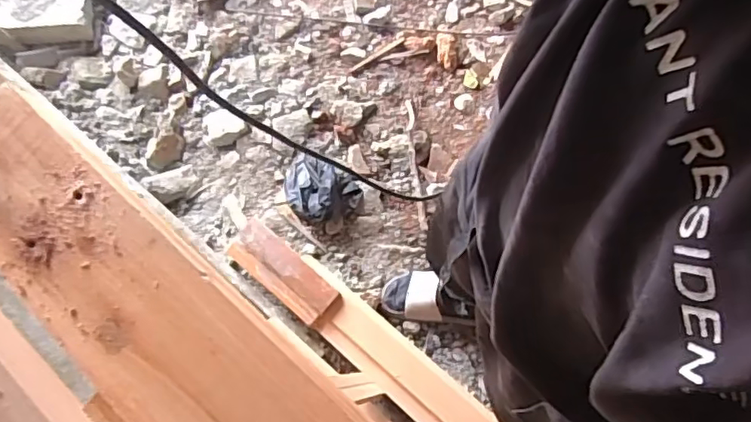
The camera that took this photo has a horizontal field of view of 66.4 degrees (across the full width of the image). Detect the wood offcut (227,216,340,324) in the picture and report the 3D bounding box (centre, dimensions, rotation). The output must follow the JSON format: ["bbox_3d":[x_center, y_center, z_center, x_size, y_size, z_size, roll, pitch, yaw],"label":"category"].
[{"bbox_3d":[-0.213,0.130,1.286,0.296,0.057,0.102,37,74,17],"label":"wood offcut"}]

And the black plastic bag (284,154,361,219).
[{"bbox_3d":[-0.147,-0.059,1.423,0.203,0.066,0.152,31,72,15],"label":"black plastic bag"}]

